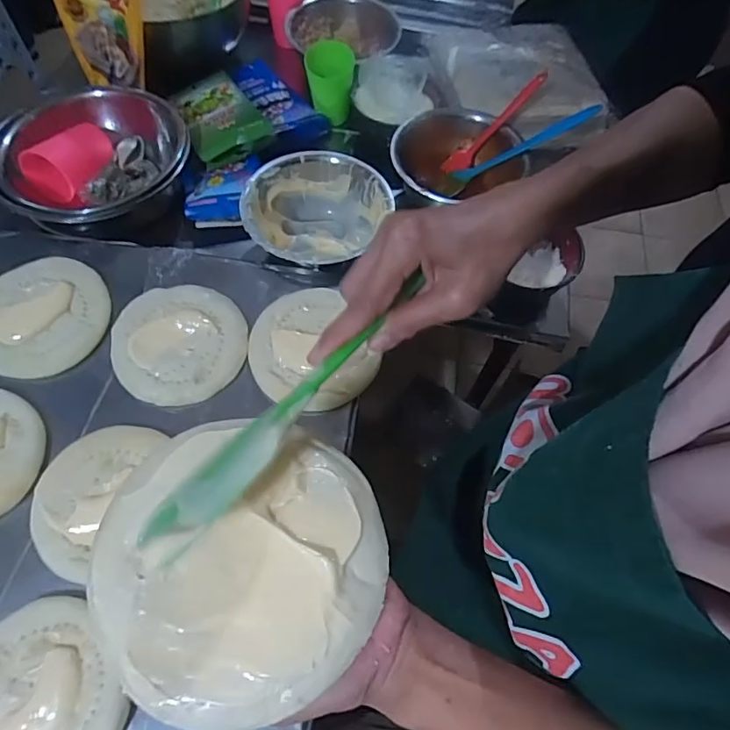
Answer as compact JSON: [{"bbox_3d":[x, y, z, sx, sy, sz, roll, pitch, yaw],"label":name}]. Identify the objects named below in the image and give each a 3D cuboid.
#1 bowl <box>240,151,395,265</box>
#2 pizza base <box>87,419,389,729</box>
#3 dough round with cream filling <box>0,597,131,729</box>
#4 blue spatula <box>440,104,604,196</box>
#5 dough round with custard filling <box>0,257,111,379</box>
[{"bbox_3d":[-0.068,-0.194,0.682,0.171,0.094,0.189,26,66,9],"label":"bowl"},{"bbox_3d":[-0.064,0.097,0.255,0.141,0.016,0.142,1,65,-2],"label":"pizza base"},{"bbox_3d":[-0.281,0.284,0.417,0.131,0.009,0.142,1,65,-2],"label":"dough round with cream filling"},{"bbox_3d":[0.216,-0.308,0.713,0.227,0.023,0.038,-21,64,21],"label":"blue spatula"},{"bbox_3d":[-0.372,-0.059,0.569,0.145,0.022,0.141,1,65,-2],"label":"dough round with custard filling"}]

